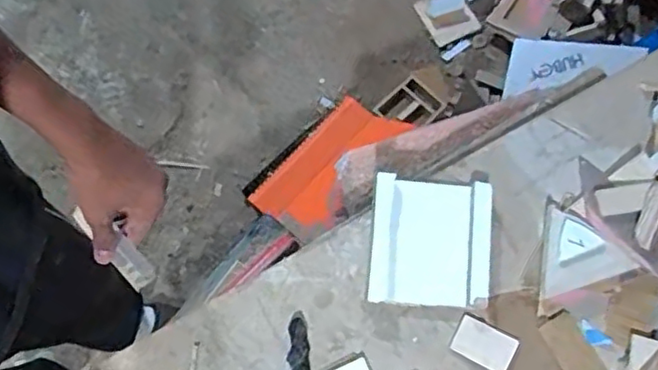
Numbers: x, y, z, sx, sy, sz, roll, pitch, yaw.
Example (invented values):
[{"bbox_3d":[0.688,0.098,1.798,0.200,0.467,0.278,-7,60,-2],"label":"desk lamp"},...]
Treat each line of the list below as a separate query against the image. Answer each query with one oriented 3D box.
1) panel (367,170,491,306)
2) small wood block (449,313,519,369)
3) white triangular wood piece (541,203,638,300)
[{"bbox_3d":[0.112,0.064,0.716,0.130,0.030,0.140,6,74,-4],"label":"panel"},{"bbox_3d":[0.170,0.176,0.703,0.065,0.009,0.043,30,74,3],"label":"small wood block"},{"bbox_3d":[0.277,0.066,0.725,0.100,0.032,0.094,-16,77,-9],"label":"white triangular wood piece"}]

